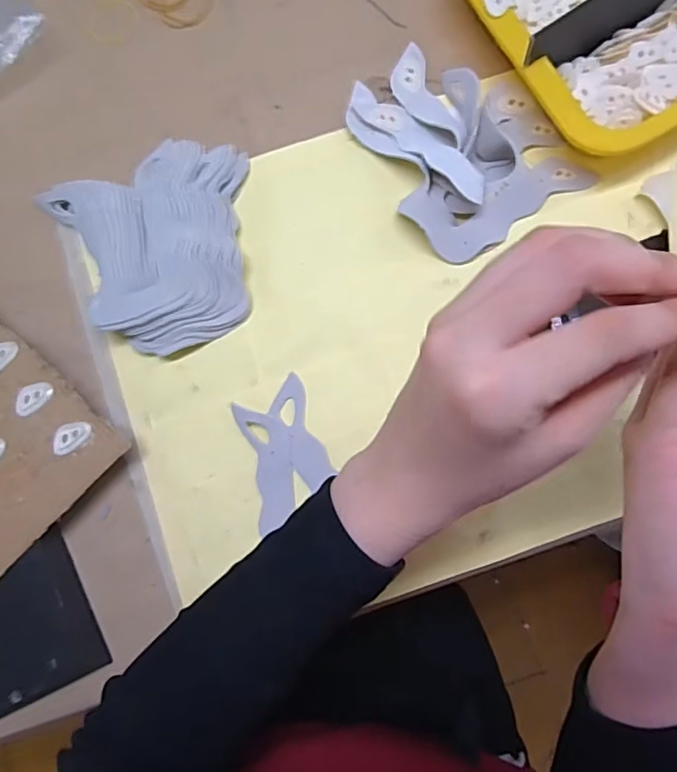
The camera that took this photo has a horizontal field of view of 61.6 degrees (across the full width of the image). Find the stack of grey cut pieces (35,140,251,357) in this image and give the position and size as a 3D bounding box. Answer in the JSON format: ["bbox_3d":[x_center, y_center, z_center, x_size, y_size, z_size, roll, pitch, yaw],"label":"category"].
[{"bbox_3d":[-0.116,-0.097,0.392,0.130,0.022,0.138,-23,83,-1],"label":"stack of grey cut pieces"}]

